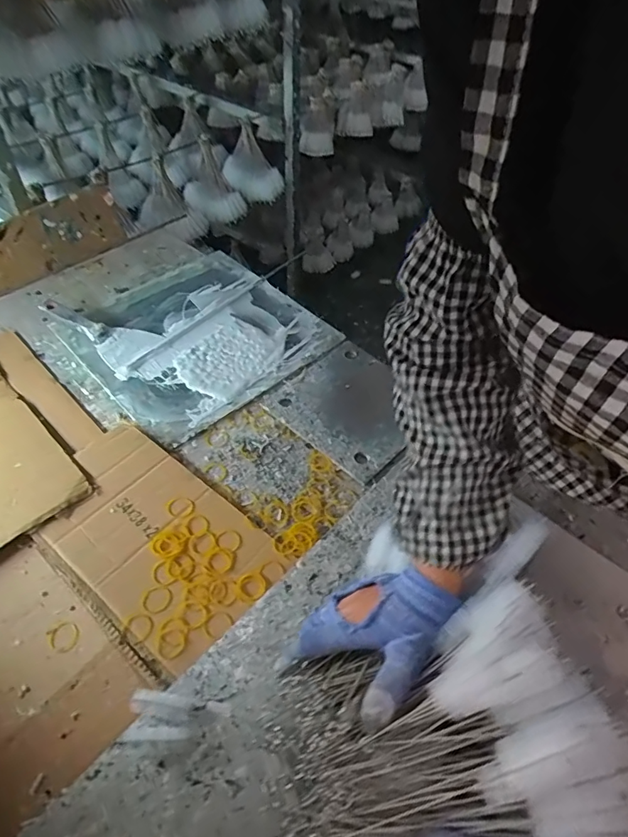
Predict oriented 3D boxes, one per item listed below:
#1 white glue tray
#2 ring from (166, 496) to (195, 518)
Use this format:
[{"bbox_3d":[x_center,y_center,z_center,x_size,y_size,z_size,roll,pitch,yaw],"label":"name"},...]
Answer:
[{"bbox_3d":[-0.194,-0.152,0.808,0.350,0.023,0.355,-34,60,-28],"label":"white glue tray"},{"bbox_3d":[-0.160,0.105,0.592,0.030,0.004,0.030,2,50,-2],"label":"ring"}]

